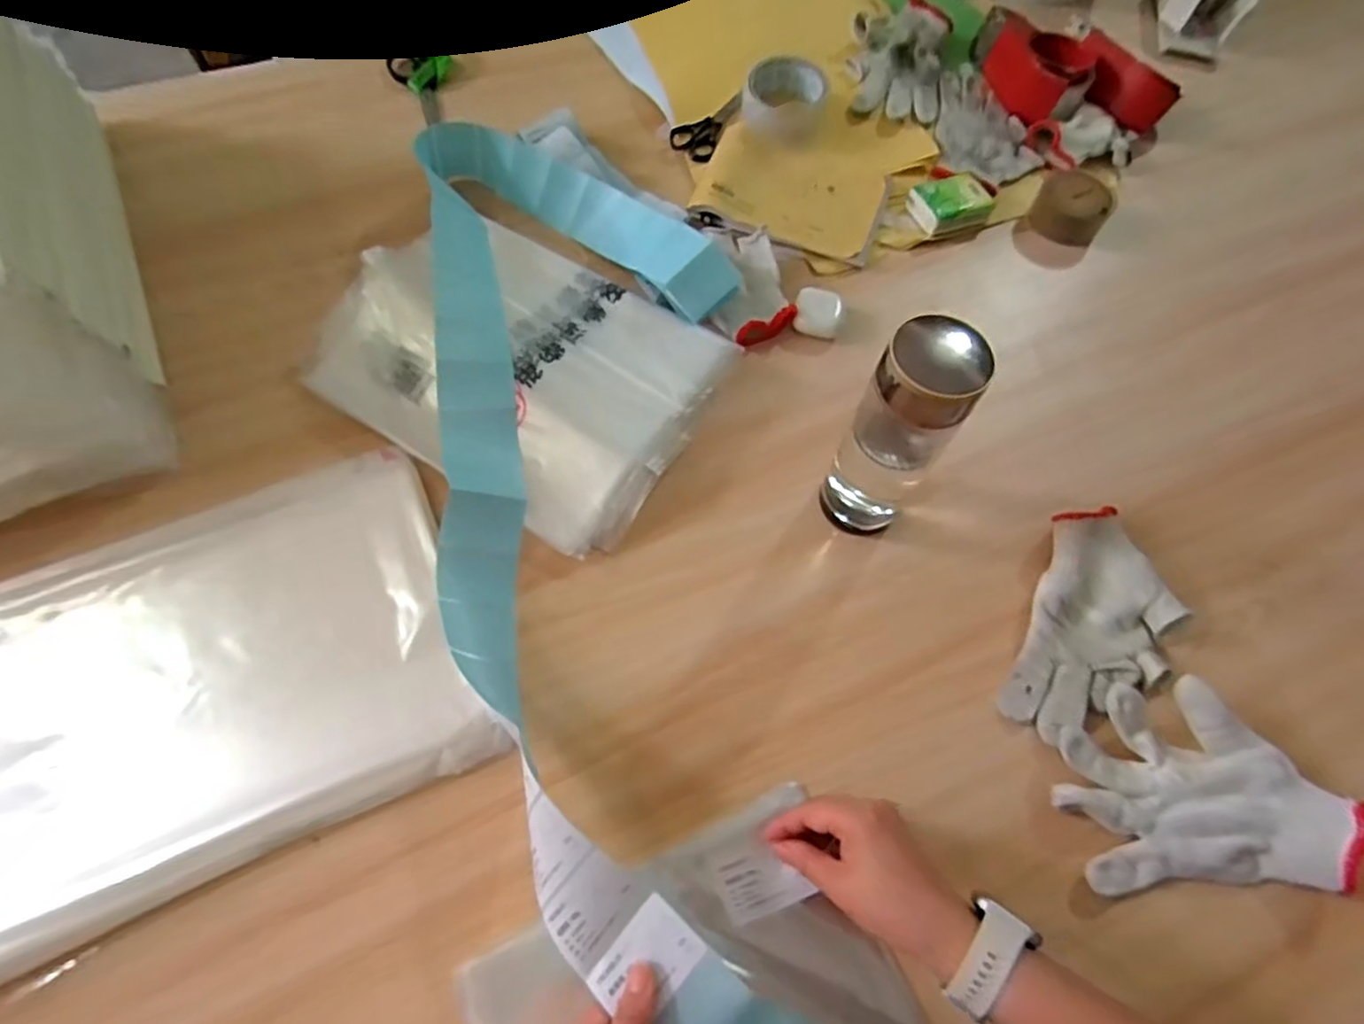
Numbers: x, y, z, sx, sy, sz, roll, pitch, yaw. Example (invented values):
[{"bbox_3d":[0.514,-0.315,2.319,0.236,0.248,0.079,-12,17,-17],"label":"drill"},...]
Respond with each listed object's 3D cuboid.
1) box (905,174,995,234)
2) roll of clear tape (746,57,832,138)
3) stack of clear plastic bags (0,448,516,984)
[{"bbox_3d":[0.280,-0.320,0.715,0.078,0.020,0.055,-18,68,-11],"label":"box"},{"bbox_3d":[0.111,-0.448,0.749,0.085,0.039,0.083,1,66,-3],"label":"roll of clear tape"},{"bbox_3d":[-0.331,0.110,0.477,0.343,0.032,0.260,-22,69,-13],"label":"stack of clear plastic bags"}]

